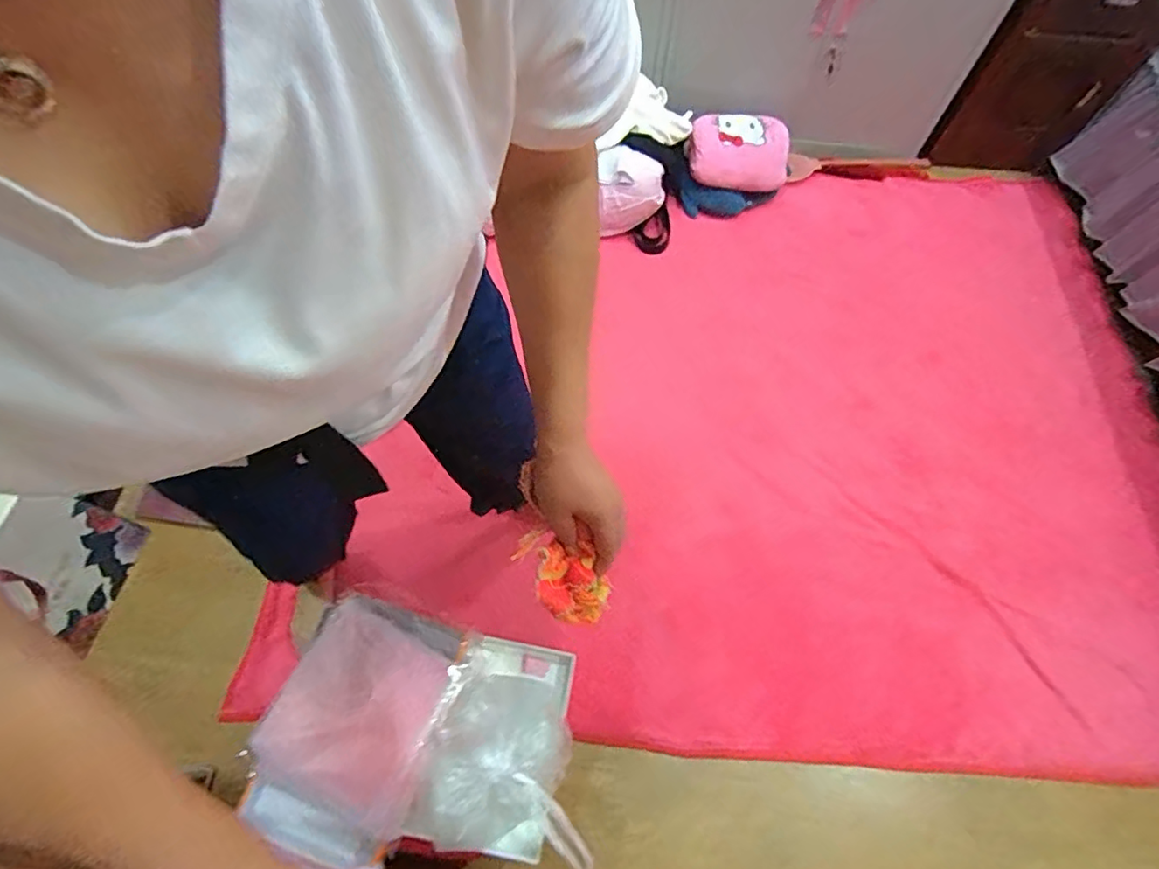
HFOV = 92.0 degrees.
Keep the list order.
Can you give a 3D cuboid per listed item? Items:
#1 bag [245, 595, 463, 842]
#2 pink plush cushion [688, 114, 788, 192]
[{"bbox_3d":[-0.284,0.348,0.724,0.216,0.039,0.242,20,65,8],"label":"bag"},{"bbox_3d":[0.485,-0.870,1.730,0.308,0.200,0.090,-1,22,-8],"label":"pink plush cushion"}]

